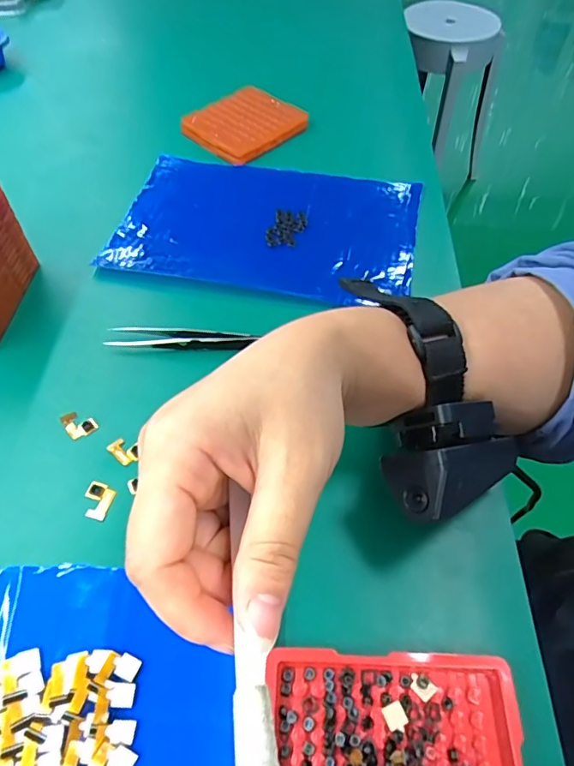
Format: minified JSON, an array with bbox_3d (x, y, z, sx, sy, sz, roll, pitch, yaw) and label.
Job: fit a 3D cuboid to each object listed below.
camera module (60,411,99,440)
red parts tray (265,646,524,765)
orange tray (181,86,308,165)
[{"bbox_3d":[-0.117,0.023,0.279,0.015,0.004,0.018,-37,62,-21],"label":"camera module"},{"bbox_3d":[0.042,0.157,0.184,0.096,0.011,0.100,1,55,2],"label":"red parts tray"},{"bbox_3d":[-0.039,-0.241,0.455,0.087,0.013,0.082,-39,63,-22],"label":"orange tray"}]

